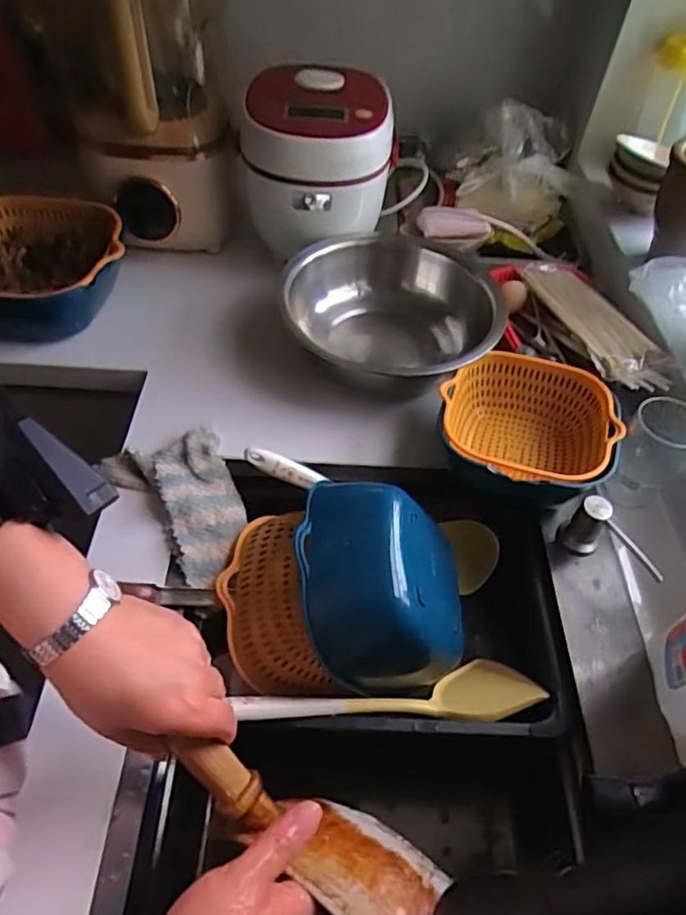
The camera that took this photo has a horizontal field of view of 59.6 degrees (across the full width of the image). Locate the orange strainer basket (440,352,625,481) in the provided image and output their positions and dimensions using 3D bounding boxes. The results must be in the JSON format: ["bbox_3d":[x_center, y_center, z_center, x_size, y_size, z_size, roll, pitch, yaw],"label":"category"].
[{"bbox_3d":[0.195,-0.027,0.664,0.178,0.087,0.178,6,50,1],"label":"orange strainer basket"}]

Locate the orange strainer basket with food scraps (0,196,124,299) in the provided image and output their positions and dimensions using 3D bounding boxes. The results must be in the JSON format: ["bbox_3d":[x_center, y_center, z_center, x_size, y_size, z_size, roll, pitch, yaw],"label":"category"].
[{"bbox_3d":[-0.409,-0.266,0.802,0.233,0.083,0.207,-2,50,-5],"label":"orange strainer basket with food scraps"}]

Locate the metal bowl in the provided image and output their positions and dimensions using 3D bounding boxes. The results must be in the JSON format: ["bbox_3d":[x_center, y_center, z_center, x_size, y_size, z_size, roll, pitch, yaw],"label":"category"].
[{"bbox_3d":[0.058,-0.169,0.796,0.257,0.137,0.275,2,50,-2],"label":"metal bowl"}]

